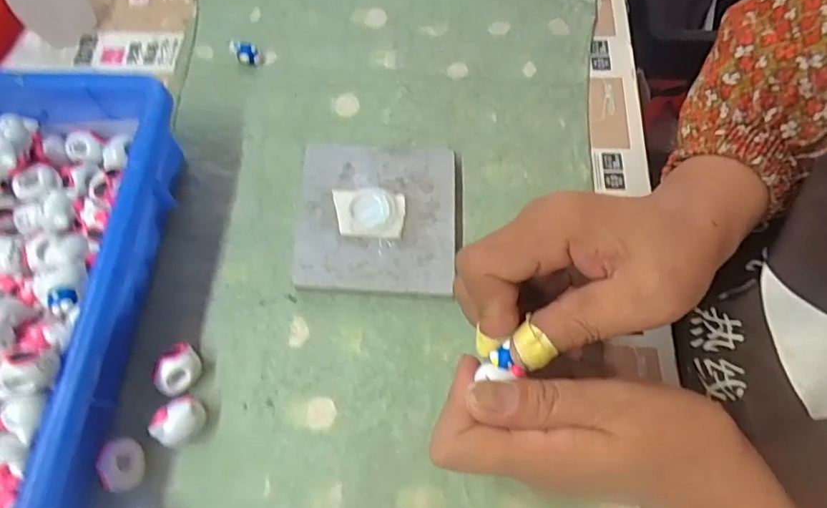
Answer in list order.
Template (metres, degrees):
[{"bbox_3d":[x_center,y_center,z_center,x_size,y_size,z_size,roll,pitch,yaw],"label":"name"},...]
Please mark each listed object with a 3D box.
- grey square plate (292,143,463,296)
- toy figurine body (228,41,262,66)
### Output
[{"bbox_3d":[-0.022,-0.025,0.334,0.099,0.013,0.101,2,67,1],"label":"grey square plate"},{"bbox_3d":[-0.120,-0.144,0.384,0.015,0.014,0.016,-40,72,-15],"label":"toy figurine body"}]

